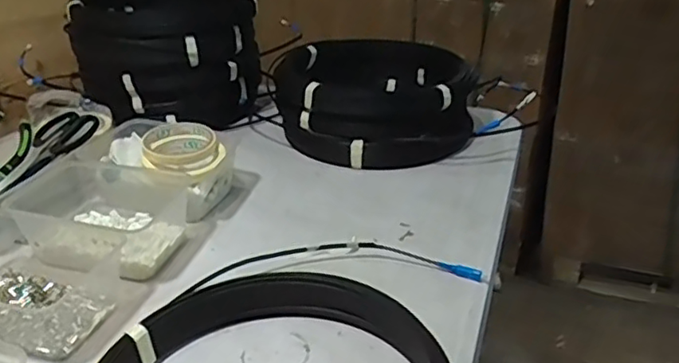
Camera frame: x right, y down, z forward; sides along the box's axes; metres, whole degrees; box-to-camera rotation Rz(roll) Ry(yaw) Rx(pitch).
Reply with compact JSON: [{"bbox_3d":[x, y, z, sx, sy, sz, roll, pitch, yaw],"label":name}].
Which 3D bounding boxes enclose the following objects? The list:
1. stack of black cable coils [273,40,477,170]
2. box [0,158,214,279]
[{"bbox_3d":[0.060,-0.133,0.932,0.282,0.109,0.309,8,29,15],"label":"stack of black cable coils"},{"bbox_3d":[-0.259,0.042,0.669,0.192,0.069,0.147,8,30,17],"label":"box"}]

